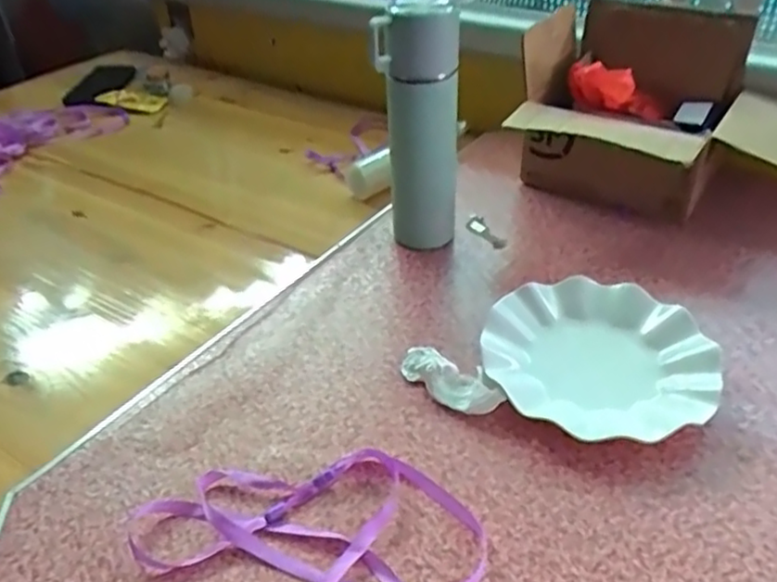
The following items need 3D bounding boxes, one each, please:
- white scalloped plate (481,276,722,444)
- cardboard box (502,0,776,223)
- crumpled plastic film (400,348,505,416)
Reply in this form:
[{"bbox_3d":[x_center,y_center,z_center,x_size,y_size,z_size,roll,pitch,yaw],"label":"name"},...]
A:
[{"bbox_3d":[0.173,0.055,0.555,0.177,0.027,0.167,-2,38,2],"label":"white scalloped plate"},{"bbox_3d":[0.287,-0.181,0.724,0.270,0.188,0.202,19,43,26],"label":"cardboard box"},{"bbox_3d":[0.049,0.072,0.543,0.037,0.025,0.094,-31,46,-31],"label":"crumpled plastic film"}]

